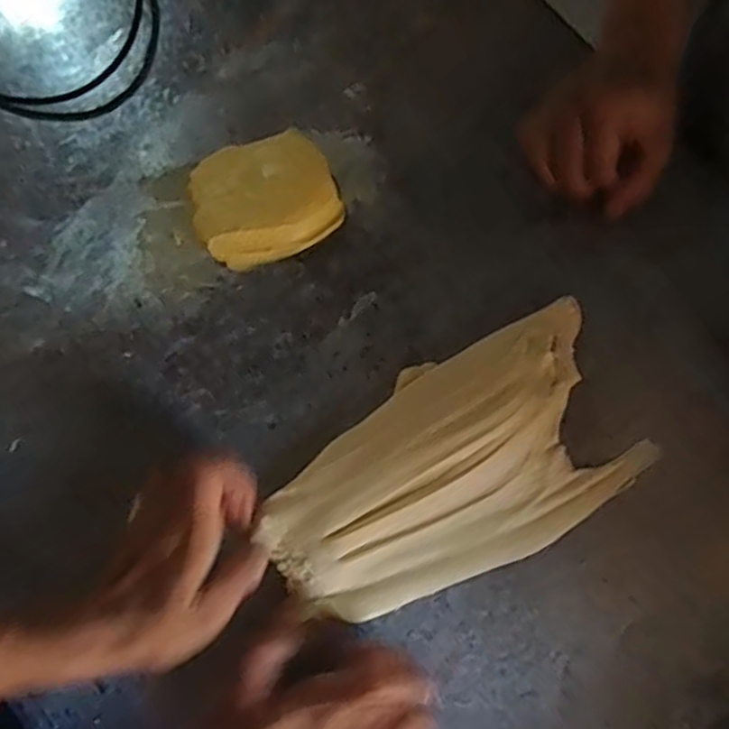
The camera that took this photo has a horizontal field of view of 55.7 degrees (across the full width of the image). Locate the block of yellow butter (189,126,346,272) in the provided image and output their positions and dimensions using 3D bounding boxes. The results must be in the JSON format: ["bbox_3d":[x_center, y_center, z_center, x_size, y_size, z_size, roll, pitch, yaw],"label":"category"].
[{"bbox_3d":[-0.075,-0.125,0.509,0.103,0.022,0.093,-22,77,-8],"label":"block of yellow butter"}]

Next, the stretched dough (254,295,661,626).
[{"bbox_3d":[0.061,0.071,0.469,0.260,0.028,0.142,-25,86,-10],"label":"stretched dough"}]

